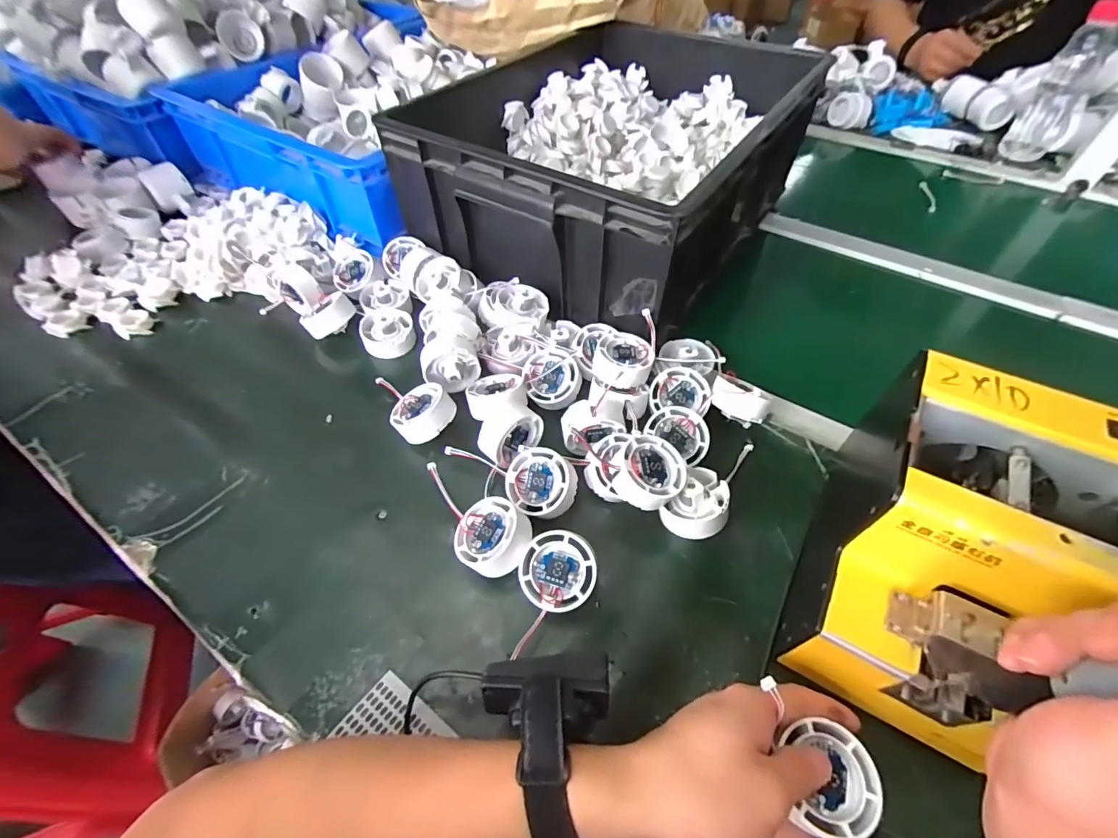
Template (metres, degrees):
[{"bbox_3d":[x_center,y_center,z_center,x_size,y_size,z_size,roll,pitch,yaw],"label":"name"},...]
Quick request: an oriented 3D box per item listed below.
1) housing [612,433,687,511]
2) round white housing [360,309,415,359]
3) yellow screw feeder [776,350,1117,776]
[{"bbox_3d":[0.071,0.042,0.372,0.053,0.022,0.053,8,60,-15],"label":"housing"},{"bbox_3d":[-0.186,-0.097,0.518,0.053,0.028,0.058,0,59,0],"label":"round white housing"},{"bbox_3d":[0.235,0.086,0.295,0.119,0.152,0.184,26,57,19],"label":"yellow screw feeder"}]

